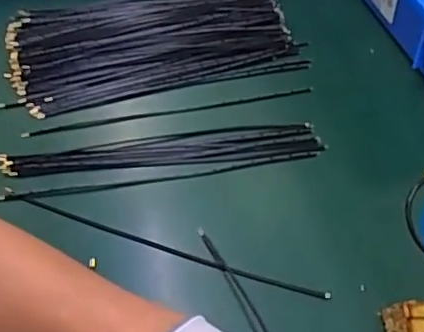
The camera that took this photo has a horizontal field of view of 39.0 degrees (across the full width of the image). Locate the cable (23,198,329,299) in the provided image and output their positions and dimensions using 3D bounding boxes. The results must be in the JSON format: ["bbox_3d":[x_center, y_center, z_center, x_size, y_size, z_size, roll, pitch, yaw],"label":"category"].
[{"bbox_3d":[-0.033,0.061,0.448,0.241,0.004,0.010,16,51,14],"label":"cable"}]

